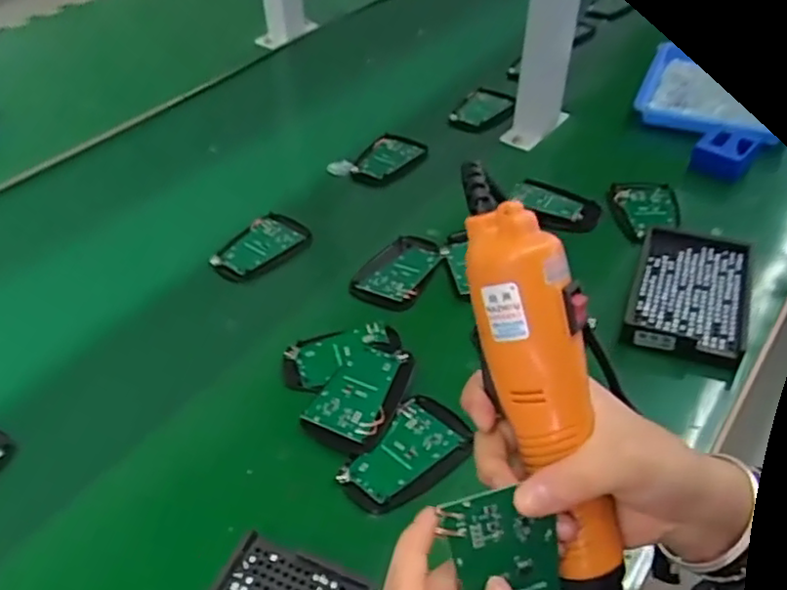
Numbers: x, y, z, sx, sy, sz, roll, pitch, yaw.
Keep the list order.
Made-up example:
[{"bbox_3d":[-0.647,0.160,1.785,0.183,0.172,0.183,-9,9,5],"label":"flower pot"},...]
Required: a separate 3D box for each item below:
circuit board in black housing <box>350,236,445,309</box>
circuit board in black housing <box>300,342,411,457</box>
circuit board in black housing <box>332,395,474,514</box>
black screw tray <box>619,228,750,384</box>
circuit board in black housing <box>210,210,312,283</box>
[{"bbox_3d":[0.005,-0.025,0.613,0.063,0.014,0.095,19,48,19],"label":"circuit board in black housing"},{"bbox_3d":[-0.024,0.075,0.499,0.059,0.015,0.087,21,49,21],"label":"circuit board in black housing"},{"bbox_3d":[0.012,0.114,0.469,0.059,0.008,0.095,28,51,27],"label":"circuit board in black housing"},{"bbox_3d":[0.253,-0.003,0.566,0.086,0.021,0.148,17,47,18],"label":"black screw tray"},{"bbox_3d":[-0.131,-0.046,0.653,0.054,0.016,0.095,29,52,27],"label":"circuit board in black housing"}]

